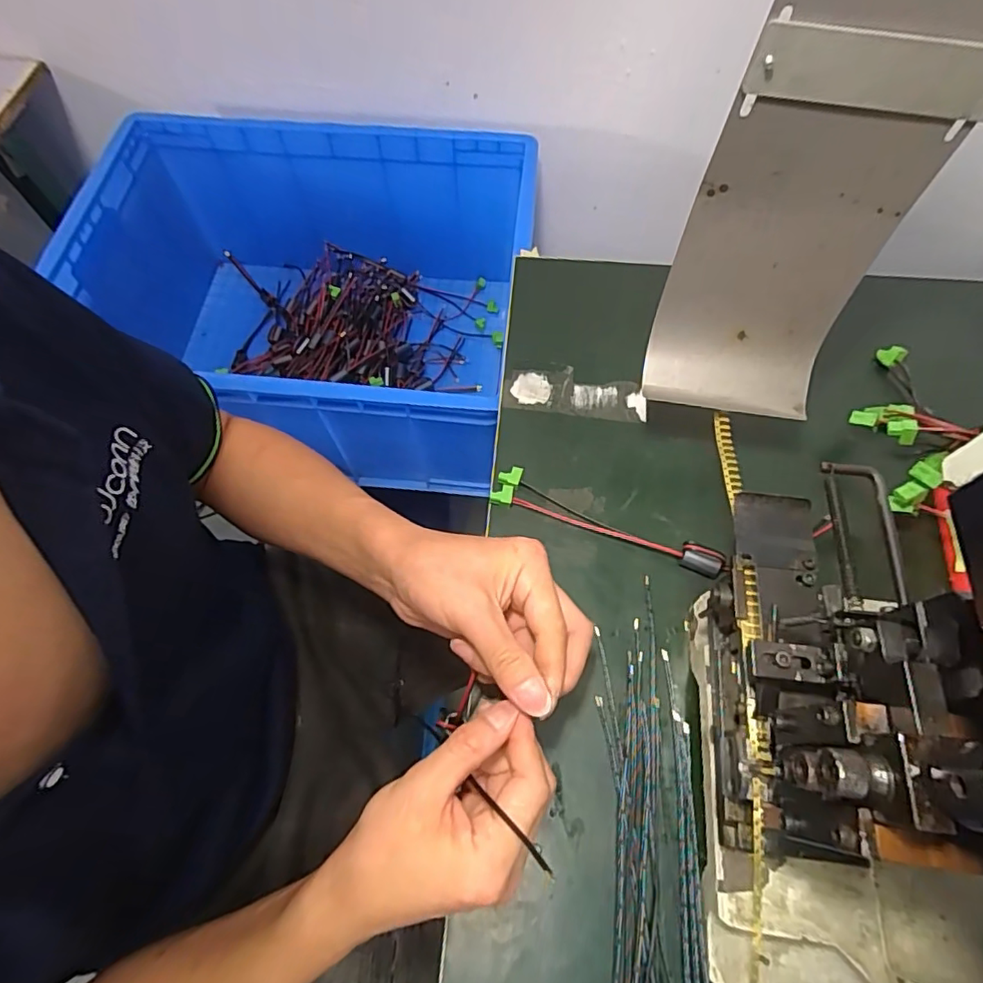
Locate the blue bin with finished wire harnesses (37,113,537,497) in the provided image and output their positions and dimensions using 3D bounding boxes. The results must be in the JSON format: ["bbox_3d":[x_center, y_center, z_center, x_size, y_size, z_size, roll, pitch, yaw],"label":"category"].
[{"bbox_3d":[-0.220,-0.227,0.728,0.527,0.234,0.421,2,66,2],"label":"blue bin with finished wire harnesses"}]

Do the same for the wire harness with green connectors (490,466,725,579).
[{"bbox_3d":[0.090,0.021,0.438,0.183,0.021,0.031,19,68,10],"label":"wire harness with green connectors"}]

